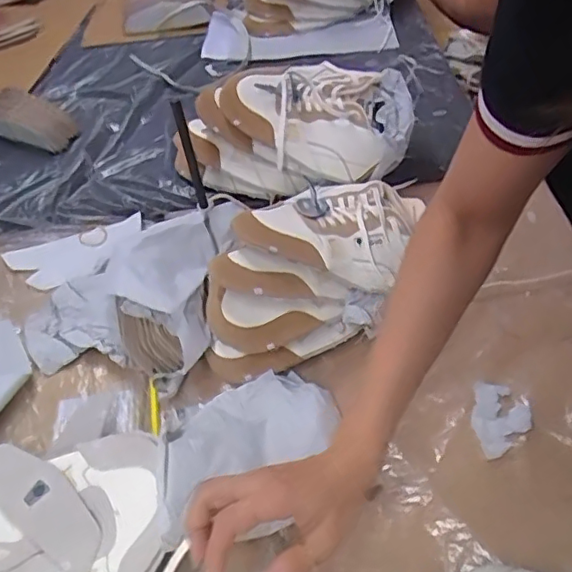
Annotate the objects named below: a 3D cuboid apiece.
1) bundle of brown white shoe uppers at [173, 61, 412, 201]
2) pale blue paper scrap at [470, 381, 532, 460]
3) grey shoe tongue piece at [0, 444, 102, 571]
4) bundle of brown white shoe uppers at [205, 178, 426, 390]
[{"bbox_3d":[-0.001,-0.202,0.759,0.307,0.137,0.159,1,51,7],"label":"bundle of brown white shoe uppers"},{"bbox_3d":[0.211,0.132,0.566,0.053,0.007,0.076,7,52,12],"label":"pale blue paper scrap"},{"bbox_3d":[-0.232,0.199,0.540,0.183,0.014,0.054,27,65,29],"label":"grey shoe tongue piece"},{"bbox_3d":[0.034,-0.028,0.626,0.182,0.108,0.282,30,59,27],"label":"bundle of brown white shoe uppers"}]

